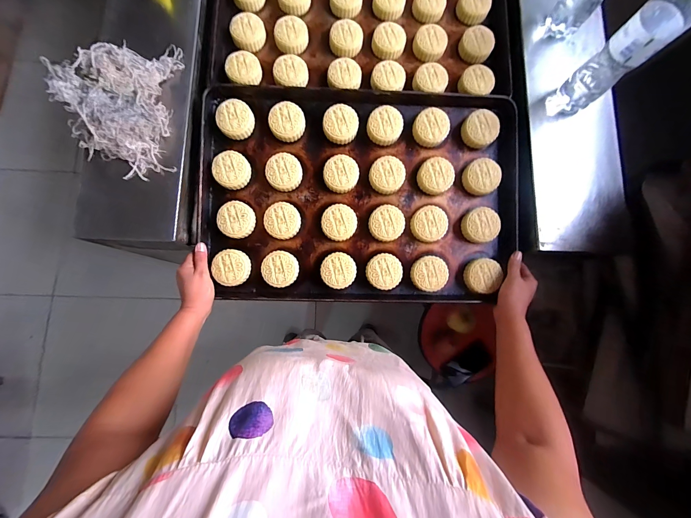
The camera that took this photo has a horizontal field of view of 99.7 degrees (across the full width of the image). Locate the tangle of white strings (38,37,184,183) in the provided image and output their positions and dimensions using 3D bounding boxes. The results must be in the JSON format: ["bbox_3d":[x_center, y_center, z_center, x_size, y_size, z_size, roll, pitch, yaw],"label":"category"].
[{"bbox_3d":[-0.398,-0.271,0.513,0.175,0.078,0.233,-2,79,-2],"label":"tangle of white strings"}]

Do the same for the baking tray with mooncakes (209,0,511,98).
[{"bbox_3d":[0.033,-0.525,0.611,0.593,0.047,0.393,0,79,-1],"label":"baking tray with mooncakes"}]

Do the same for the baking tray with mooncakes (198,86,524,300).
[{"bbox_3d":[0.031,-0.122,0.557,0.585,0.035,0.388,0,89,-2],"label":"baking tray with mooncakes"}]

